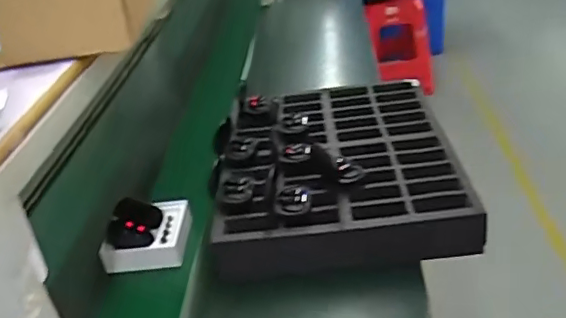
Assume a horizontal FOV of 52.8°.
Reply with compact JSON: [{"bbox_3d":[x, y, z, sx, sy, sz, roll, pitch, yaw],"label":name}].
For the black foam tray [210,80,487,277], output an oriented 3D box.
[{"bbox_3d":[0.094,0.002,1.083,0.424,0.092,0.492,-6,36,2],"label":"black foam tray"}]

